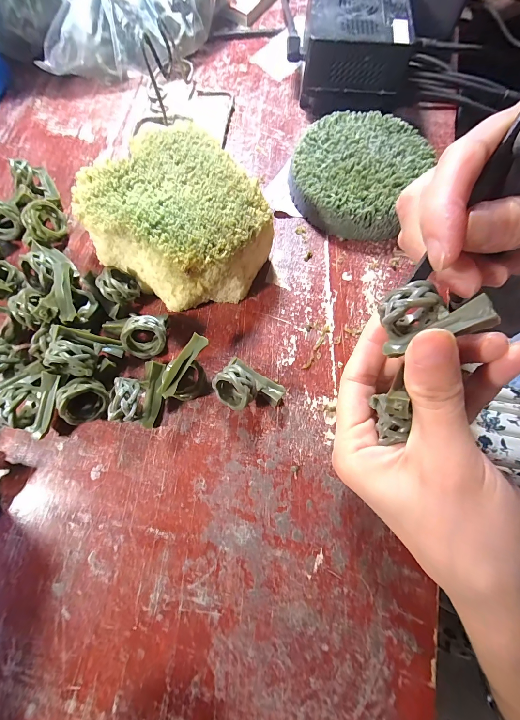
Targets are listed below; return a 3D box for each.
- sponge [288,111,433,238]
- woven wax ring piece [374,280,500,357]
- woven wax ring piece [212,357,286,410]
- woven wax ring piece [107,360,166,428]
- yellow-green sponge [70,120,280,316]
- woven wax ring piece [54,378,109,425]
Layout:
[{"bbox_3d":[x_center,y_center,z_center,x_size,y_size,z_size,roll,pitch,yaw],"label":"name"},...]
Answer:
[{"bbox_3d":[0.071,-0.139,0.217,0.086,0.026,0.097,28,74,8],"label":"sponge"},{"bbox_3d":[0.068,-0.017,0.119,0.035,0.020,0.025,-19,67,23],"label":"woven wax ring piece"},{"bbox_3d":[-0.007,0.017,0.167,0.036,0.025,0.026,32,75,9],"label":"woven wax ring piece"},{"bbox_3d":[-0.069,0.018,0.165,0.021,0.026,0.036,4,73,0],"label":"woven wax ring piece"},{"bbox_3d":[-0.051,-0.086,0.190,0.093,0.043,0.108,-43,78,-13],"label":"yellow-green sponge"},{"bbox_3d":[-0.099,0.023,0.163,0.024,0.022,0.013,-24,47,-31],"label":"woven wax ring piece"}]

